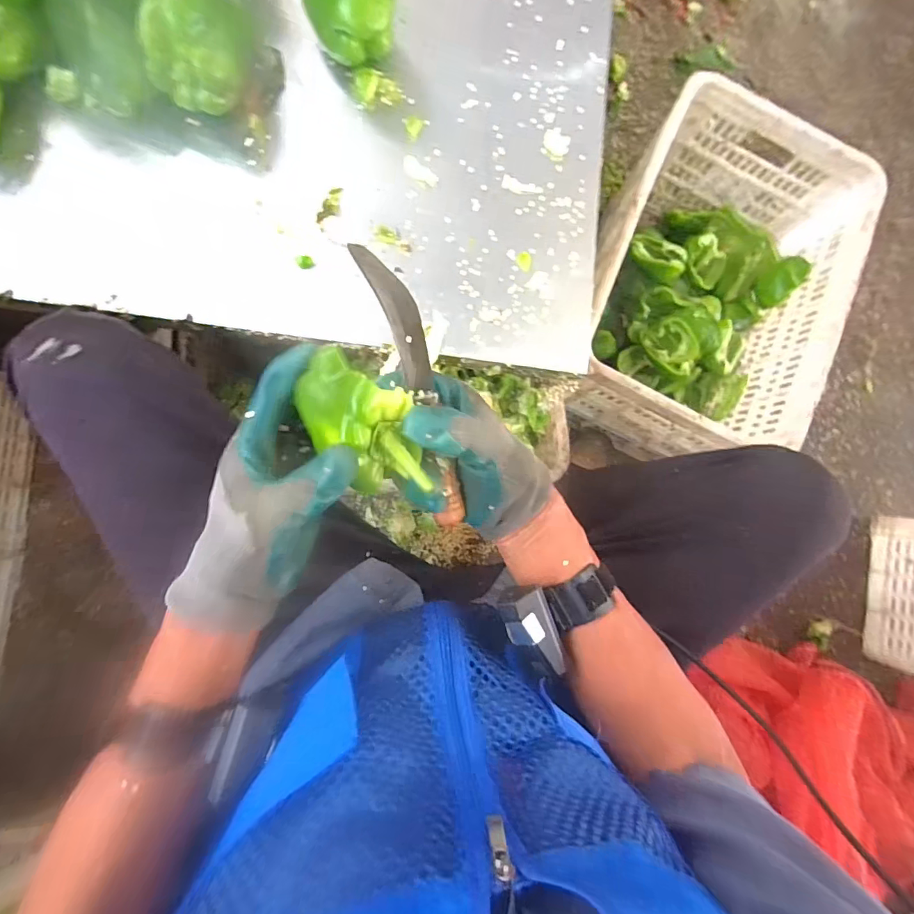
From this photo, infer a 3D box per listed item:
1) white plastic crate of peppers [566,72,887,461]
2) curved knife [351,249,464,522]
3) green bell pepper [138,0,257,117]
[{"bbox_3d":[0.398,-0.276,0.785,0.348,0.235,0.507,26,82,-4],"label":"white plastic crate of peppers"},{"bbox_3d":[-0.028,-0.046,0.345,0.031,0.015,0.210,-17,103,-8],"label":"curved knife"},{"bbox_3d":[-0.254,-0.430,0.472,0.068,0.080,0.130,22,83,-4],"label":"green bell pepper"}]

